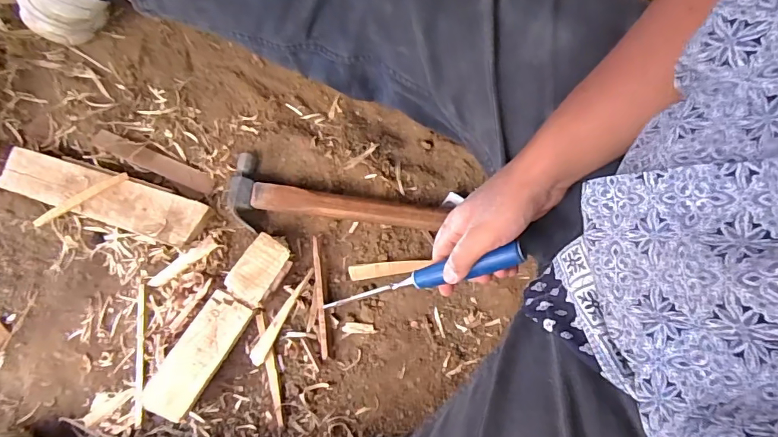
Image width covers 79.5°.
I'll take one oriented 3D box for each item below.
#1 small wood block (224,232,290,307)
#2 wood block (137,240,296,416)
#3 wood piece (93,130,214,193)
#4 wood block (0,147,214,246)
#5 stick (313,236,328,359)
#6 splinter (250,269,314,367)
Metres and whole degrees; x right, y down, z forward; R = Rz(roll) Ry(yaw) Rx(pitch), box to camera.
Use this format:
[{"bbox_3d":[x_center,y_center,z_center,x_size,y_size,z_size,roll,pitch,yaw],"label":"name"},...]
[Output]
[{"bbox_3d":[-0.145,0.056,0.521,0.043,0.028,0.073,32,76,7],"label":"small wood block"},{"bbox_3d":[-0.203,0.145,0.500,0.049,0.022,0.137,34,77,8],"label":"wood block"},{"bbox_3d":[-0.284,-0.070,0.565,0.148,0.013,0.024,23,75,5],"label":"wood piece"},{"bbox_3d":[-0.328,-0.026,0.545,0.230,0.033,0.060,18,73,0],"label":"wood block"},{"bbox_3d":[-0.077,0.085,0.520,0.007,0.013,0.134,-6,75,-3],"label":"stick"},{"bbox_3d":[-0.118,0.106,0.515,0.015,0.009,0.115,26,76,6],"label":"splinter"}]

